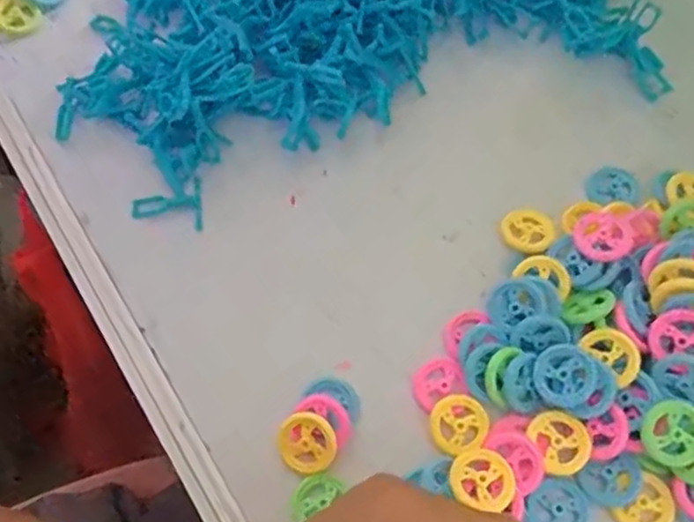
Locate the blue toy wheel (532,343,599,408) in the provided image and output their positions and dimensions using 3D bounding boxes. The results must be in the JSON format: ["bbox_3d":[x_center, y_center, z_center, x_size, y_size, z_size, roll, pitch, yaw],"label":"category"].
[{"bbox_3d":[0.107,0.056,0.312,0.030,0.004,0.029,-7,67,16],"label":"blue toy wheel"}]

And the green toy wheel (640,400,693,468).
[{"bbox_3d":[0.152,0.080,0.295,0.030,0.007,0.029,1,94,9],"label":"green toy wheel"}]

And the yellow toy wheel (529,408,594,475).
[{"bbox_3d":[0.104,0.087,0.309,0.025,0.009,0.029,-20,66,-7],"label":"yellow toy wheel"}]

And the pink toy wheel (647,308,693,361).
[{"bbox_3d":[0.163,0.036,0.309,0.029,0.004,0.023,2,82,28],"label":"pink toy wheel"}]

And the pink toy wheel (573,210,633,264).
[{"bbox_3d":[0.137,-0.013,0.342,0.028,0.006,0.030,-8,67,19],"label":"pink toy wheel"}]

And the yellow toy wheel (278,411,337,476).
[{"bbox_3d":[-0.020,0.089,0.311,0.028,0.004,0.029,-1,86,9],"label":"yellow toy wheel"}]

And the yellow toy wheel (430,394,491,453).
[{"bbox_3d":[0.055,0.080,0.316,0.028,0.004,0.026,-1,65,2],"label":"yellow toy wheel"}]

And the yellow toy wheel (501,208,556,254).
[{"bbox_3d":[0.103,-0.018,0.360,0.029,0.007,0.028,-1,65,2],"label":"yellow toy wheel"}]

